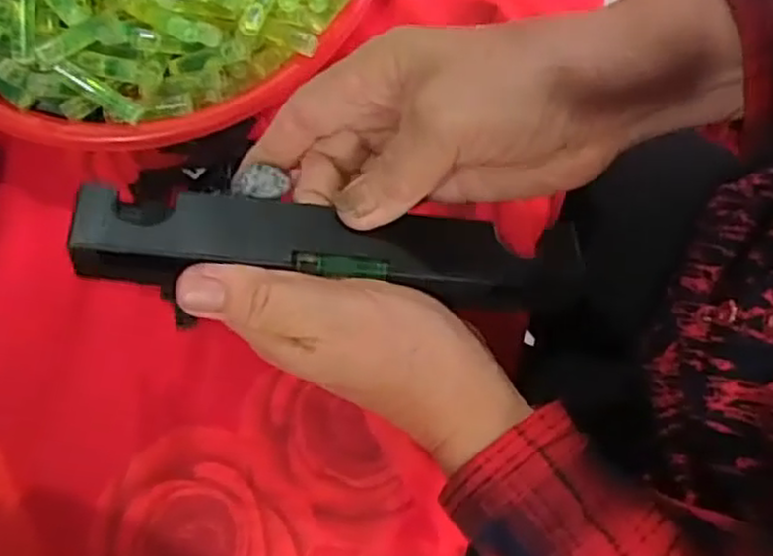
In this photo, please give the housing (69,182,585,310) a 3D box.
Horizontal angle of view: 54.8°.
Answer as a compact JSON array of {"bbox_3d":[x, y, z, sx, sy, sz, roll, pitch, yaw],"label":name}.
[{"bbox_3d":[-0.019,-0.012,0.291,0.191,0.017,0.035,5,76,-9],"label":"housing"}]

